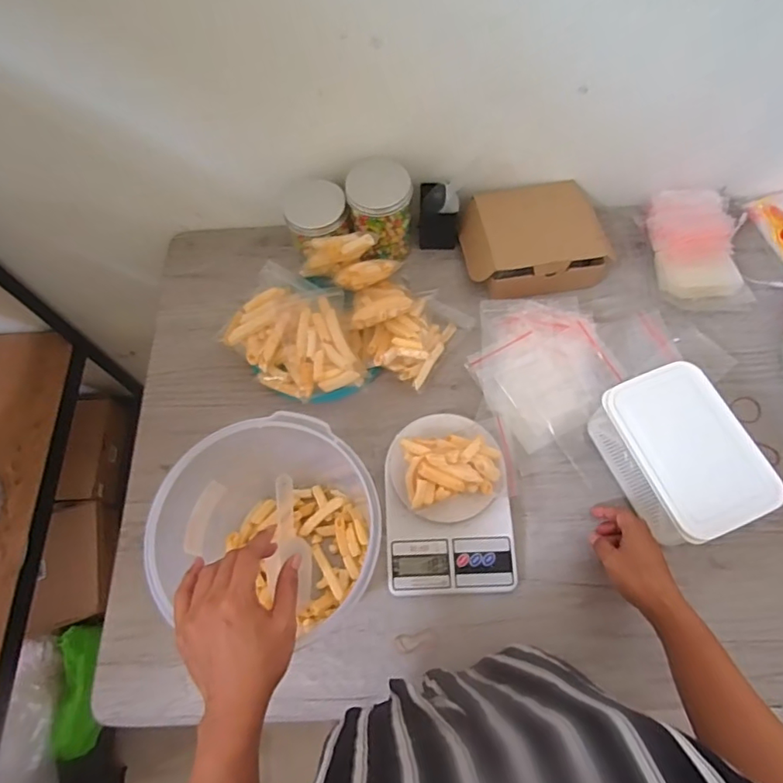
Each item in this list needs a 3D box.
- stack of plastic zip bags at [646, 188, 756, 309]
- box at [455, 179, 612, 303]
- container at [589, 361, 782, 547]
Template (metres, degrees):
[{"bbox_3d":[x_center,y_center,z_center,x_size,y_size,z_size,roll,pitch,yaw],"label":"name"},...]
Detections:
[{"bbox_3d":[0.445,-0.202,0.764,0.116,0.057,0.170,-4,66,1],"label":"stack of plastic zip bags"},{"bbox_3d":[0.210,-0.218,0.780,0.203,0.062,0.171,-9,66,-1],"label":"box"},{"bbox_3d":[0.338,0.075,0.624,0.122,0.094,0.182,-21,67,-7],"label":"container"}]

